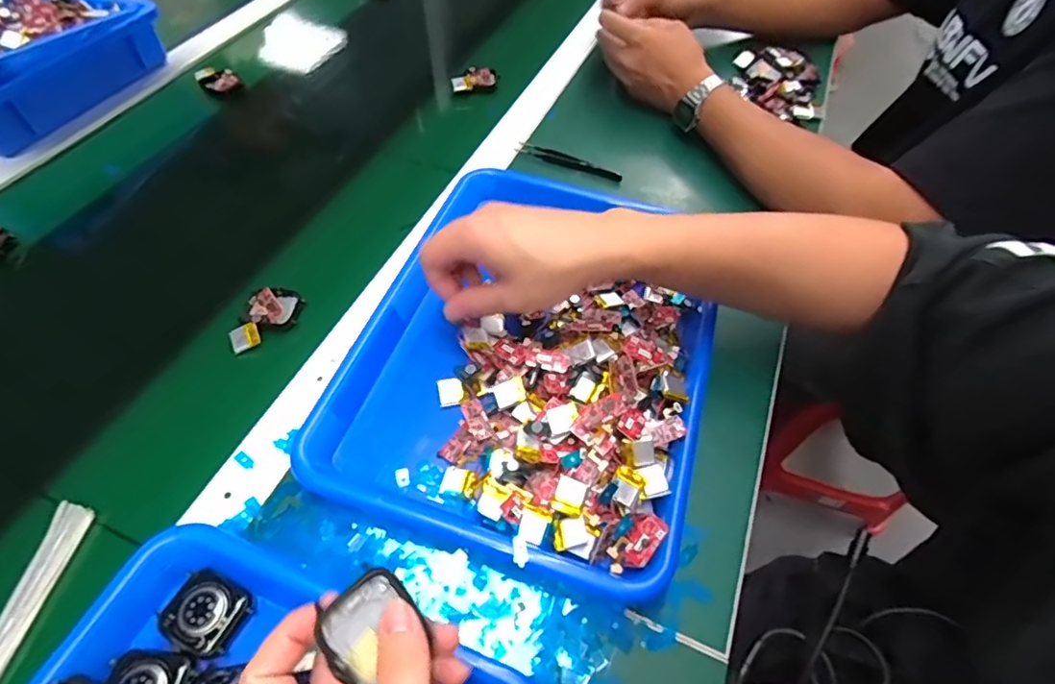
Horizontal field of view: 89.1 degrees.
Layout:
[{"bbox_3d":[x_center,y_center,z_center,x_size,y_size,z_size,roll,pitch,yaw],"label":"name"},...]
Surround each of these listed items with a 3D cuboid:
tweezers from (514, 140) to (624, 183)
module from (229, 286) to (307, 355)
[{"bbox_3d":[0.044,-0.194,0.577,0.120,0.010,0.014,24,58,14],"label":"tweezers"},{"bbox_3d":[-0.215,-0.023,0.435,0.064,0.015,0.039,-37,64,-24],"label":"module"}]

